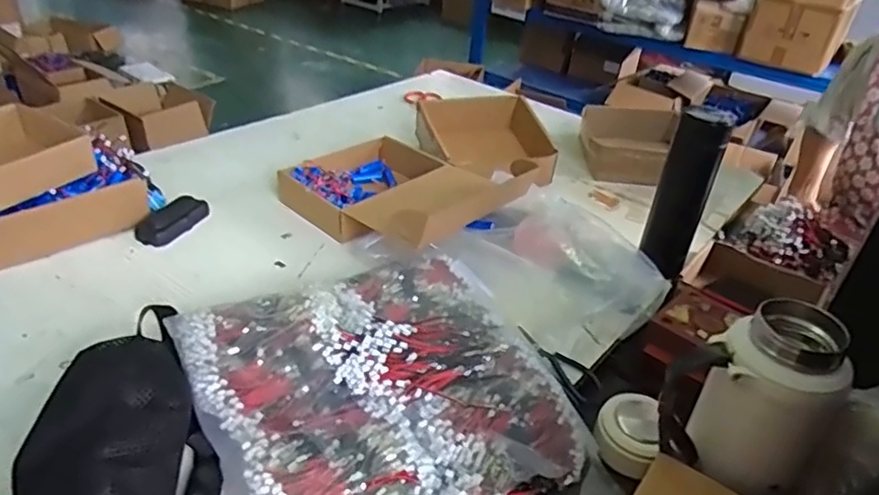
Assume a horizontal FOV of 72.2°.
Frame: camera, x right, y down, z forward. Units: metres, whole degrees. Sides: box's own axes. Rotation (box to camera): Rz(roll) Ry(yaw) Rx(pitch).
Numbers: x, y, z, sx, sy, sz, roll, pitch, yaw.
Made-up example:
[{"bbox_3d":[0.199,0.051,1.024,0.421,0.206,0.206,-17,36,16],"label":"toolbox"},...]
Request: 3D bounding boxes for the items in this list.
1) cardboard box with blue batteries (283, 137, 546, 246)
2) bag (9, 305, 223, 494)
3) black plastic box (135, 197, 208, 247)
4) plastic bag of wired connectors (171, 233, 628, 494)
[{"bbox_3d":[-0.055,-0.099,0.873,0.250,0.106,0.318,-26,44,-38],"label":"cardboard box with blue batteries"},{"bbox_3d":[-0.243,0.160,0.454,0.125,0.090,0.260,-7,35,-17],"label":"bag"},{"bbox_3d":[-0.368,-0.040,0.832,0.051,0.028,0.112,18,35,19],"label":"black plastic box"},{"bbox_3d":[-0.051,0.137,0.573,0.317,0.077,0.362,-15,38,-27],"label":"plastic bag of wired connectors"}]

